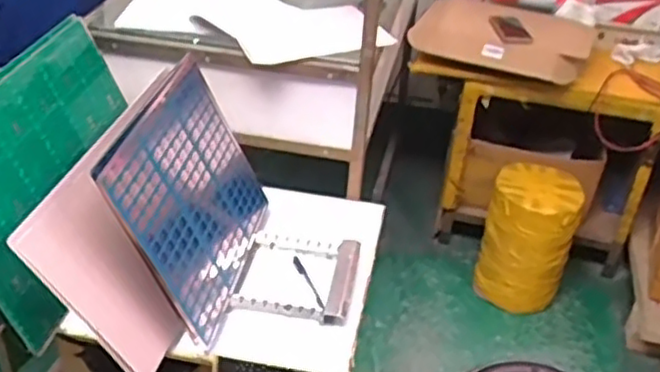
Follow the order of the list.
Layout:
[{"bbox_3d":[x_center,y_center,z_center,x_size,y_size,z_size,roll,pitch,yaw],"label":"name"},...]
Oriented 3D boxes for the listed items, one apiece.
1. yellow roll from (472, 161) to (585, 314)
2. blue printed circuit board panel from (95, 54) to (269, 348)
[{"bbox_3d":[0.521,0.147,1.883,0.224,0.360,0.199,15,37,16],"label":"yellow roll"},{"bbox_3d":[-0.210,0.012,1.146,0.018,0.323,0.383,-13,30,19],"label":"blue printed circuit board panel"}]

